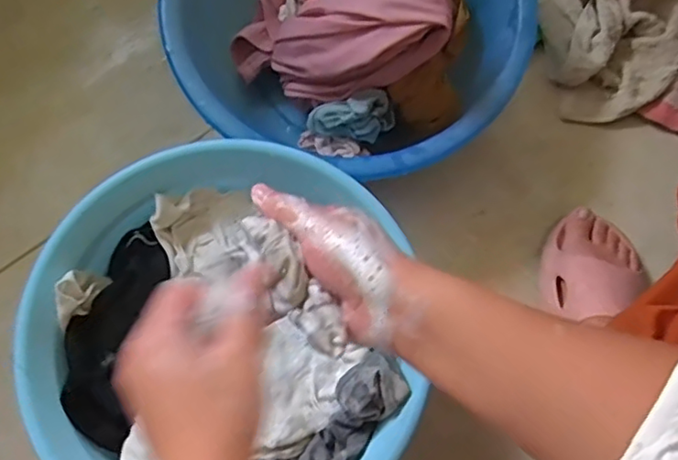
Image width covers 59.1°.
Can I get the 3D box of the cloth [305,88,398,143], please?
[{"bbox_3d":[0.012,-0.110,0.580,0.086,0.037,0.040,-2,76,-2],"label":"cloth"}]

